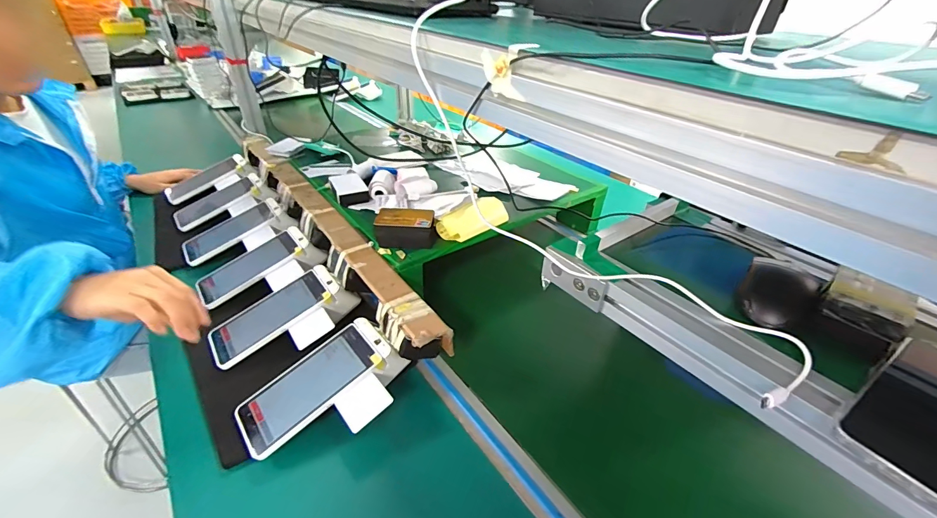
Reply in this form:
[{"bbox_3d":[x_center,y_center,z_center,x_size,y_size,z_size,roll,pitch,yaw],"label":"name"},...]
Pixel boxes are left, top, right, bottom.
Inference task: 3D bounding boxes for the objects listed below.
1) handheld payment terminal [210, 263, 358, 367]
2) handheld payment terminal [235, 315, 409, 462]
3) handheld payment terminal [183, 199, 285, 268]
[{"bbox_3d":[-0.276,0.075,0.597,0.205,0.049,0.092,-23,42,-29],"label":"handheld payment terminal"},{"bbox_3d":[-0.182,0.152,0.500,0.195,0.058,0.086,-23,42,-29],"label":"handheld payment terminal"},{"bbox_3d":[-0.471,-0.062,0.803,0.188,0.028,0.101,-38,48,-18],"label":"handheld payment terminal"}]

